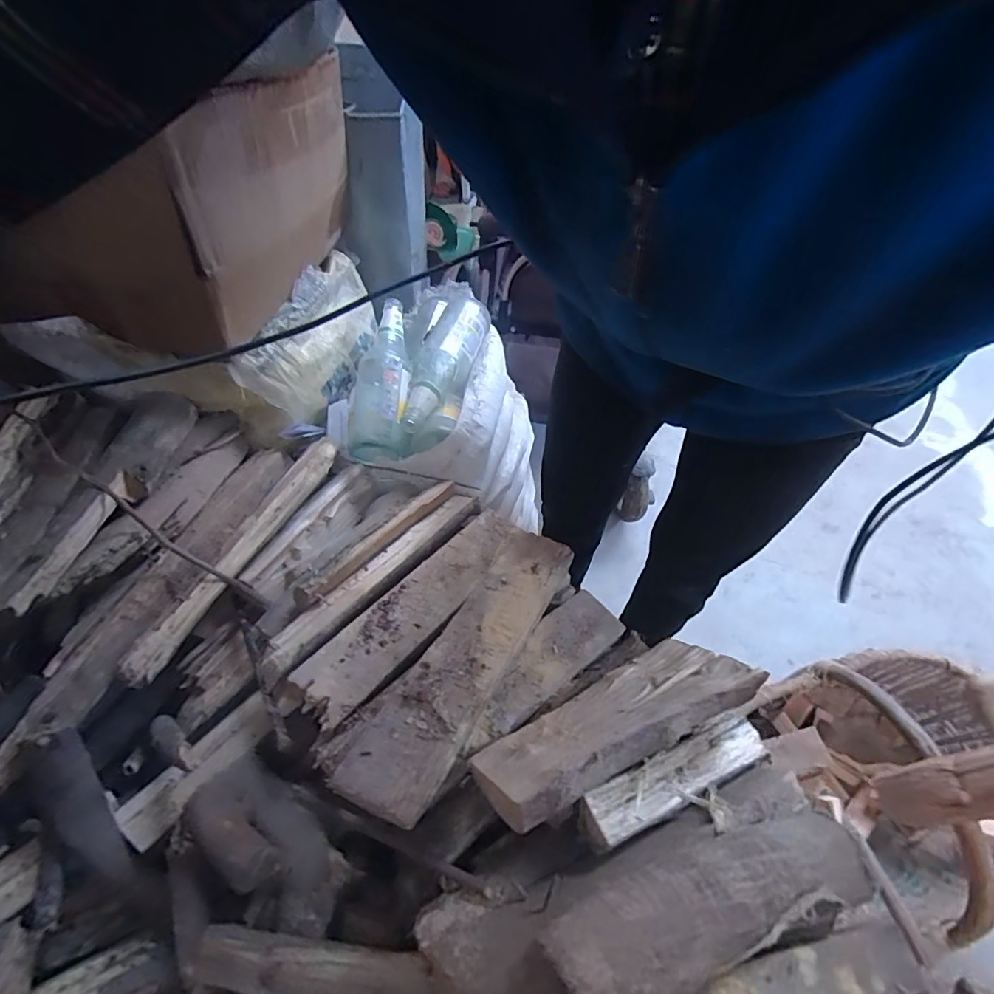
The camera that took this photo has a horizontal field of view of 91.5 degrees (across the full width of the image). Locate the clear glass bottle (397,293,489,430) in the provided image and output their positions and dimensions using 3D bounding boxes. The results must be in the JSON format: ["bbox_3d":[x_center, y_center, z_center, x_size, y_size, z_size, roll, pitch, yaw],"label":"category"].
[{"bbox_3d":[-0.071,-0.188,0.672,0.072,0.064,0.247,16,54,6],"label":"clear glass bottle"}]

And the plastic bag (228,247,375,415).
[{"bbox_3d":[-0.240,-0.225,0.668,0.073,0.117,0.292,12,54,3],"label":"plastic bag"}]

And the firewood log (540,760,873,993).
[{"bbox_3d":[0.145,0.265,0.320,0.243,0.059,0.086,-5,53,-30],"label":"firewood log"}]

